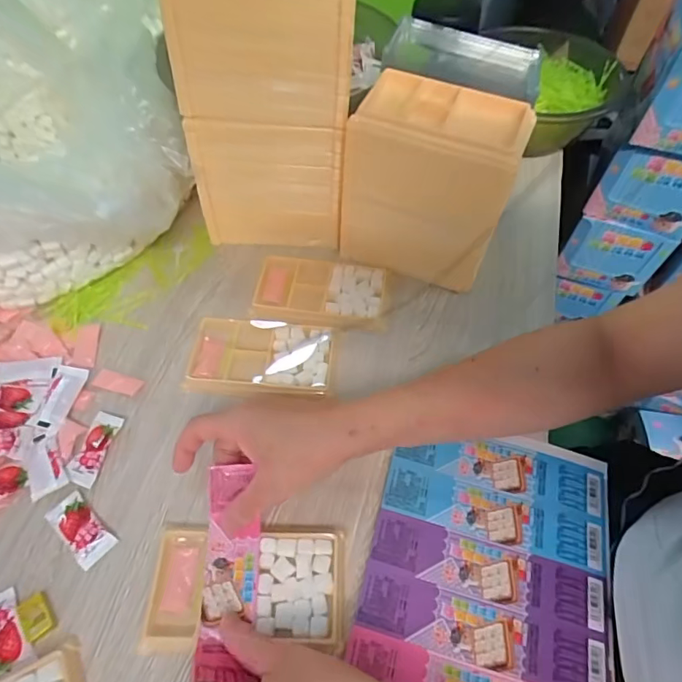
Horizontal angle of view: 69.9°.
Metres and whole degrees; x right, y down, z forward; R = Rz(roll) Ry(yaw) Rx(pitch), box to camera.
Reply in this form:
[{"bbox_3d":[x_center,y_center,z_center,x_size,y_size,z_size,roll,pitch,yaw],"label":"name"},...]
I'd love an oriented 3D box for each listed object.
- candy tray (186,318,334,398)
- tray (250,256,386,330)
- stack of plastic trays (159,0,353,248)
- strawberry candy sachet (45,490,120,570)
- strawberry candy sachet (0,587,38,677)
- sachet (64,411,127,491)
[{"bbox_3d":[-0.074,0.014,0.445,0.128,0.011,0.075,4,56,1],"label":"candy tray"},{"bbox_3d":[-0.021,-0.049,0.487,0.125,0.011,0.078,6,56,3],"label":"tray"},{"bbox_3d":[-0.061,-0.200,0.443,0.141,0.239,0.089,4,56,1],"label":"stack of plastic trays"},{"bbox_3d":[-0.192,0.137,0.357,0.055,0.008,0.026,37,62,21],"label":"strawberry candy sachet"},{"bbox_3d":[-0.222,0.191,0.320,0.027,0.004,0.051,-31,60,-20],"label":"strawberry candy sachet"},{"bbox_3d":[-0.197,0.085,0.391,0.024,0.004,0.058,11,56,6],"label":"sachet"}]

